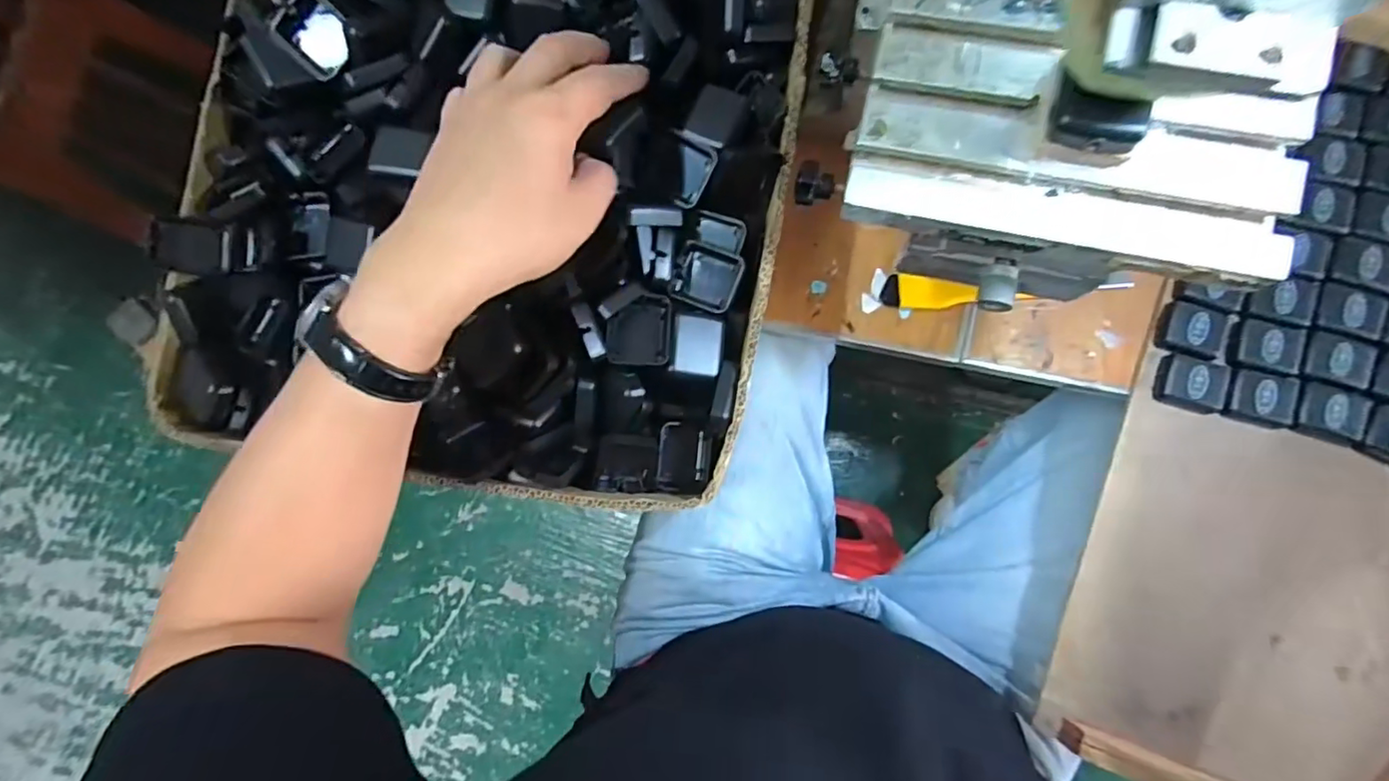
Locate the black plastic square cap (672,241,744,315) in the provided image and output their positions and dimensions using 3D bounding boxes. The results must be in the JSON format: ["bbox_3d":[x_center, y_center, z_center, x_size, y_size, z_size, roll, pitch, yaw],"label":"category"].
[{"bbox_3d":[0.008,-0.074,0.393,0.043,0.017,0.041,20,87,8],"label":"black plastic square cap"}]

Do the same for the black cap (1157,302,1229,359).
[{"bbox_3d":[0.377,-0.044,0.451,0.042,0.016,0.037,21,87,8],"label":"black cap"}]

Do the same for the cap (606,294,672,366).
[{"bbox_3d":[-0.035,-0.038,0.375,0.039,0.016,0.043,3,85,7],"label":"cap"}]

